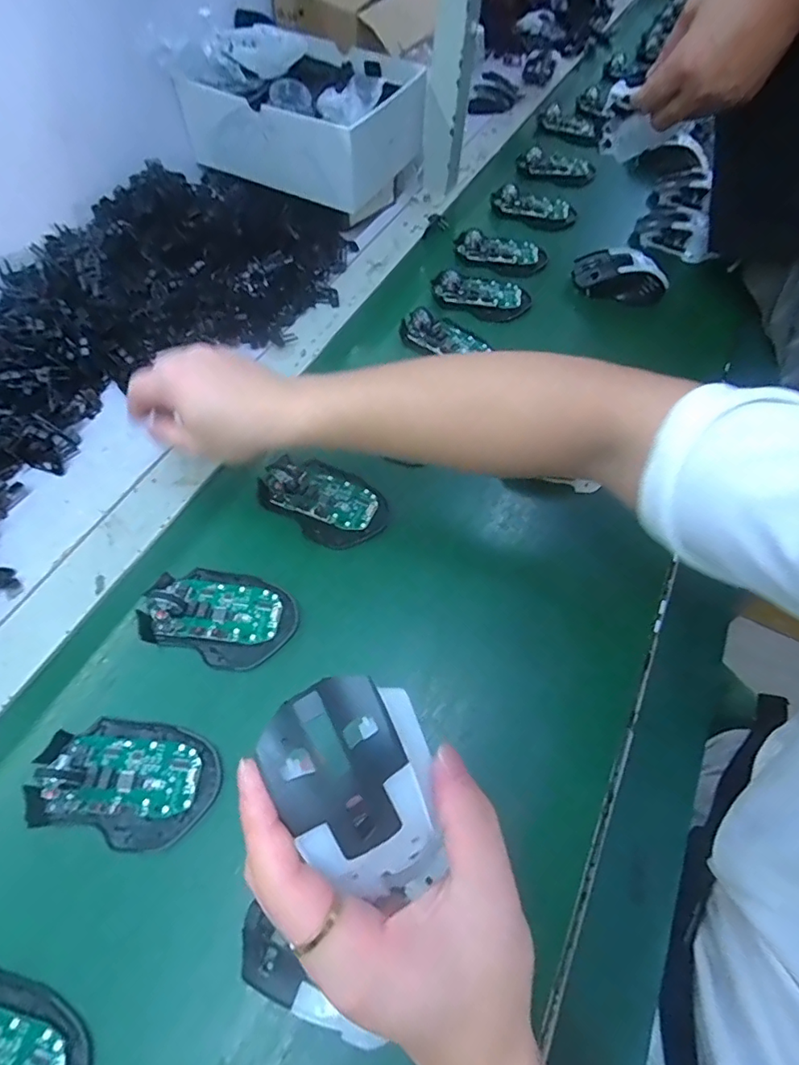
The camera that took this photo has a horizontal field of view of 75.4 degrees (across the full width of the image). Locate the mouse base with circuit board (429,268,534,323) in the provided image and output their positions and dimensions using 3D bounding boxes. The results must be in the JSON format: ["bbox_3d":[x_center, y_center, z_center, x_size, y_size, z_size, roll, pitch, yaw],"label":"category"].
[{"bbox_3d":[0.096,-0.282,0.603,0.116,0.019,0.065,13,61,4],"label":"mouse base with circuit board"}]

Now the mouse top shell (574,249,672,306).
[{"bbox_3d":[0.269,-0.311,0.621,0.110,0.041,0.060,16,60,6],"label":"mouse top shell"}]

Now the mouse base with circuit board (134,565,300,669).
[{"bbox_3d":[-0.141,0.060,0.400,0.114,0.022,0.072,18,61,6],"label":"mouse base with circuit board"}]

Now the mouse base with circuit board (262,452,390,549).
[{"bbox_3d":[-0.067,-0.030,0.460,0.113,0.019,0.070,27,63,12],"label":"mouse base with circuit board"}]

